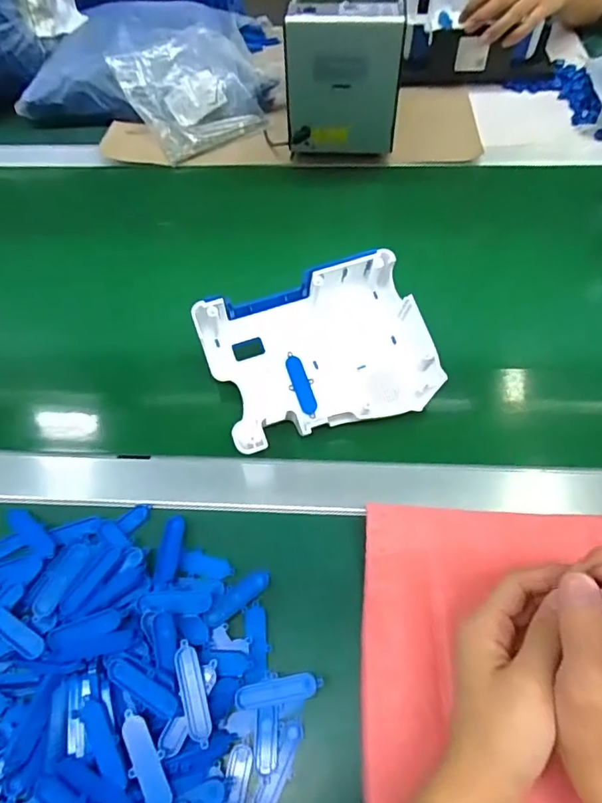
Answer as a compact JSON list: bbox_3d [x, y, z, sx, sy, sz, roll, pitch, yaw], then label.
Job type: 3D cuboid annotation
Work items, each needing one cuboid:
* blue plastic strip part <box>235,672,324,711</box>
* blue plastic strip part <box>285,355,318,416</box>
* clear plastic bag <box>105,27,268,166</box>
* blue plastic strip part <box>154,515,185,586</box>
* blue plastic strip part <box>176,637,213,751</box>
[{"bbox_3d":[-0.015,0.190,0.348,0.055,0.004,0.018,-4,57,-14],"label":"blue plastic strip part"},{"bbox_3d":[0.001,-0.015,0.456,0.014,0.004,0.053,-18,79,-9],"label":"blue plastic strip part"},{"bbox_3d":[-0.142,-0.401,0.680,0.144,0.029,0.165,-29,84,-3],"label":"clear plastic bag"},{"bbox_3d":[-0.097,0.109,0.392,0.015,0.008,0.053,-1,58,2],"label":"blue plastic strip part"},{"bbox_3d":[-0.067,0.182,0.330,0.015,0.004,0.059,-7,65,-30],"label":"blue plastic strip part"}]

